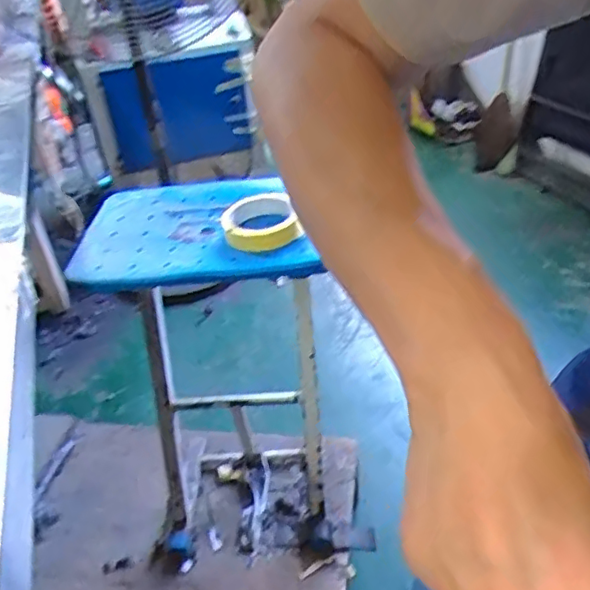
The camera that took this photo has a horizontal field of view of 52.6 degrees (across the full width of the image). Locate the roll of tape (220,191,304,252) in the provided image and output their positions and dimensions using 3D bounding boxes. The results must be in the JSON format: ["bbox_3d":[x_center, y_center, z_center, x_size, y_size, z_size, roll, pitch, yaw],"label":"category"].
[{"bbox_3d":[-0.043,-0.092,0.728,0.089,0.029,0.098,-12,35,-6],"label":"roll of tape"}]

